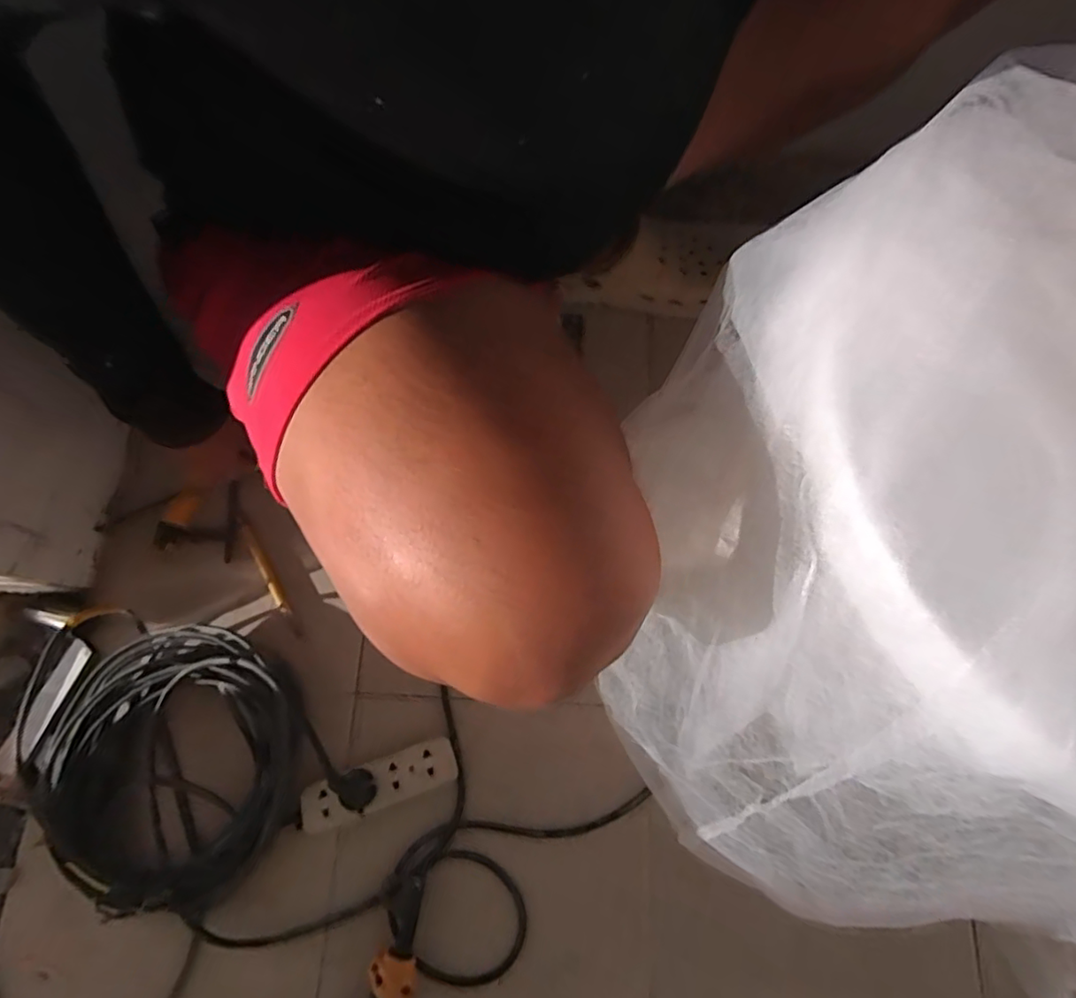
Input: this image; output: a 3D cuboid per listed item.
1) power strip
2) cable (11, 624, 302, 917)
[{"bbox_3d":[-0.153,0.272,0.557,0.147,0.027,0.039,-19,75,-5],"label":"power strip"},{"bbox_3d":[-0.347,0.241,0.549,0.273,0.058,0.242,17,75,5],"label":"cable"}]

